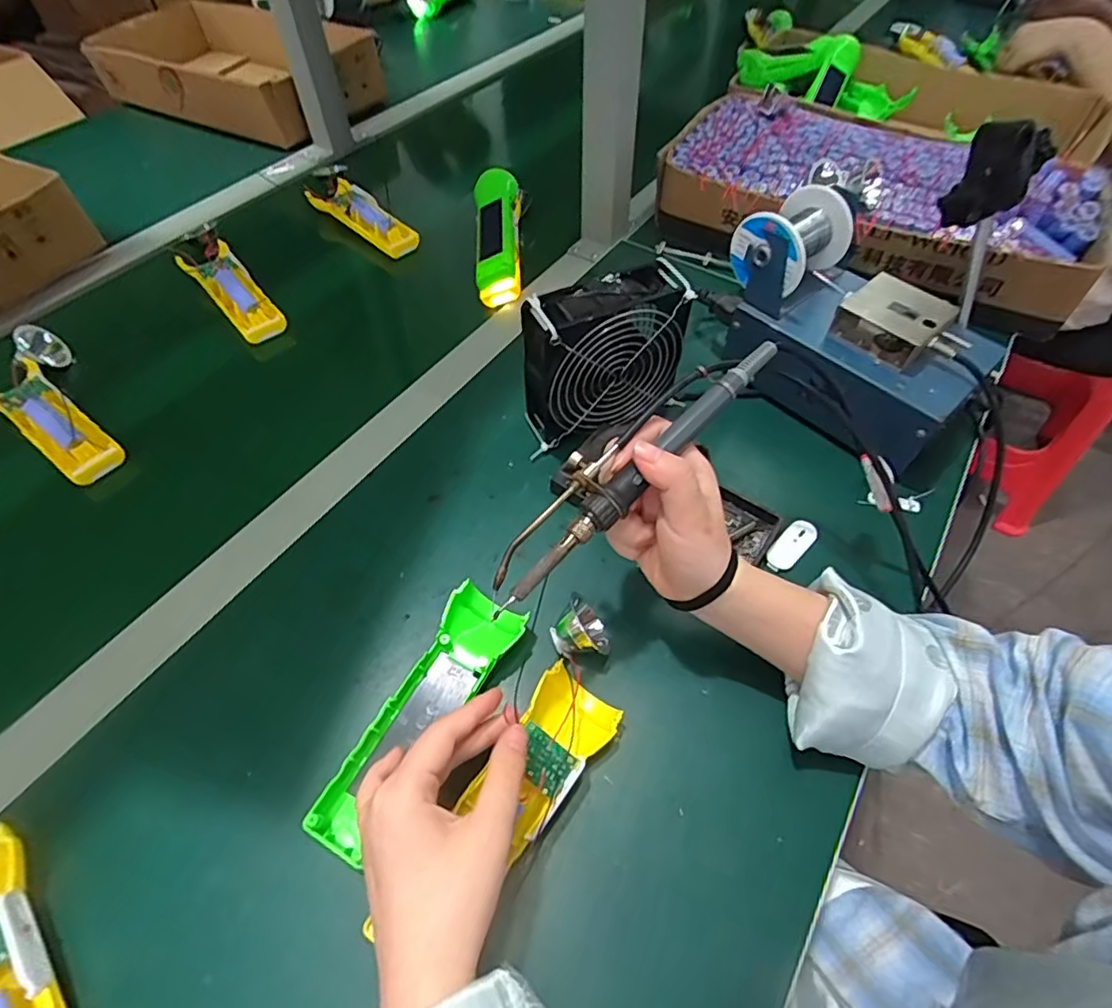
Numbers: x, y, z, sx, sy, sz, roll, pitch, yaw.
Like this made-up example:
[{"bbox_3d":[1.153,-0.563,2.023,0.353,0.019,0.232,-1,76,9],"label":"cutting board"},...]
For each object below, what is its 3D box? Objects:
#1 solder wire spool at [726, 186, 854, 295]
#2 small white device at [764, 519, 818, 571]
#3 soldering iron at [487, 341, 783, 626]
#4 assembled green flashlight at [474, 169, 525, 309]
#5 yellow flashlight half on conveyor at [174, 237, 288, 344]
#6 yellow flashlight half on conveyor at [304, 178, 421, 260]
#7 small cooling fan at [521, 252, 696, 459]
[{"bbox_3d":[0.188,-0.211,0.465,0.078,0.054,0.061,-37,62,-23],"label":"solder wire spool"},{"bbox_3d":[0.172,0.031,0.432,0.020,0.008,0.049,38,63,24],"label":"small white device"},{"bbox_3d":[0.042,-0.025,0.319,0.205,0.019,0.037,-41,63,-14],"label":"soldering iron"},{"bbox_3d":[-0.062,-0.292,0.636,0.050,0.047,0.178,-1,54,-1],"label":"assembled green flashlight"},{"bbox_3d":[-0.332,-0.223,0.609,0.050,0.028,0.156,-36,62,-23],"label":"yellow flashlight half on conveyor"},{"bbox_3d":[-0.223,-0.335,0.691,0.153,0.028,0.045,37,62,24],"label":"yellow flashlight half on conveyor"},{"bbox_3d":[0.035,-0.110,0.458,0.121,0.124,0.048,-20,57,-13],"label":"small cooling fan"}]

